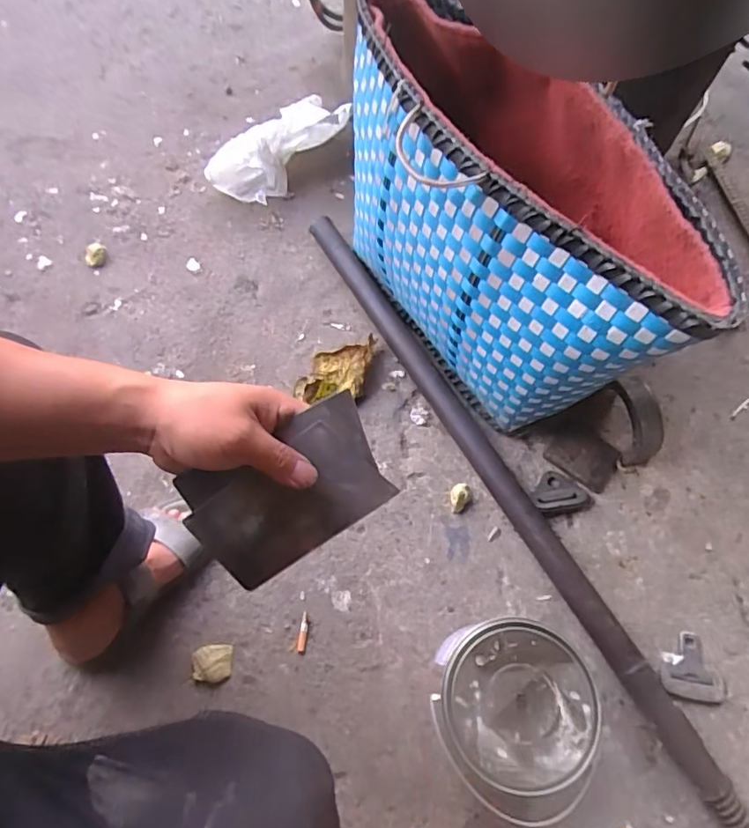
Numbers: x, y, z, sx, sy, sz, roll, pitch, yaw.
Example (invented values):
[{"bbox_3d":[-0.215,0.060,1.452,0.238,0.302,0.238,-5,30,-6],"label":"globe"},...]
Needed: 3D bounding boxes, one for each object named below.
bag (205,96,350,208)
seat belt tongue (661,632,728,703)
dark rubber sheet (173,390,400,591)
[{"bbox_3d":[-0.178,-0.518,1.022,0.162,0.100,0.285,39,73,18],"label":"bag"},{"bbox_3d":[0.396,0.317,0.680,0.072,0.004,0.077,0,66,3],"label":"seat belt tongue"},{"bbox_3d":[-0.060,0.058,0.374,0.140,0.005,0.091,-28,103,9],"label":"dark rubber sheet"}]

